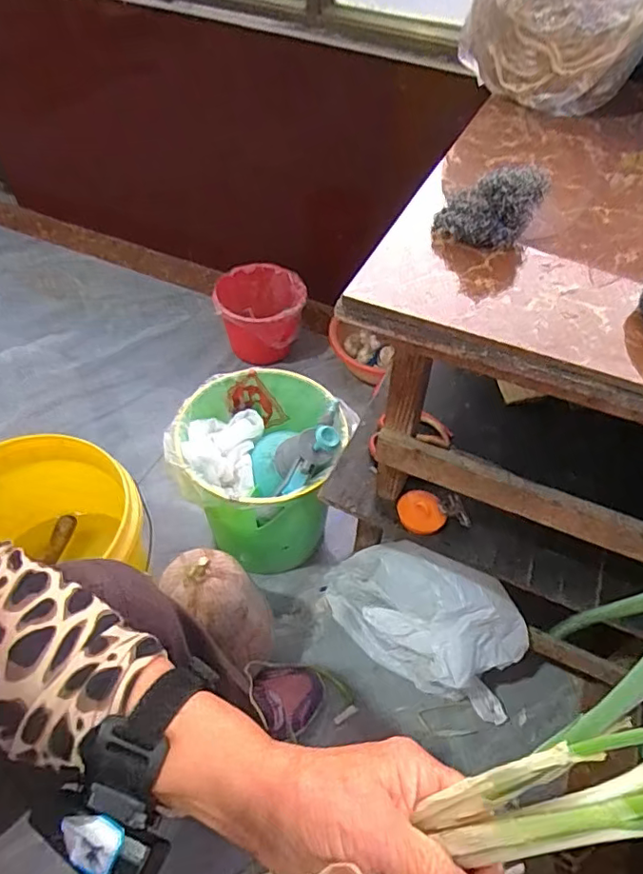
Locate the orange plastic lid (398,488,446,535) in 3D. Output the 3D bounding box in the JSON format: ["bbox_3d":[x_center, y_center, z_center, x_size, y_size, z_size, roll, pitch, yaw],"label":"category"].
[{"bbox_3d":[0.114,0.086,0.638,0.050,0.013,0.052,1,51,-1],"label":"orange plastic lid"}]

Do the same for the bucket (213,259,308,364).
[{"bbox_3d":[-0.131,-0.266,1.195,0.188,0.134,0.179,1,51,-1],"label":"bucket"}]

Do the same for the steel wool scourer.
[{"bbox_3d":[0.138,-0.189,0.454,0.080,0.062,0.043,18,53,12],"label":"steel wool scourer"}]

